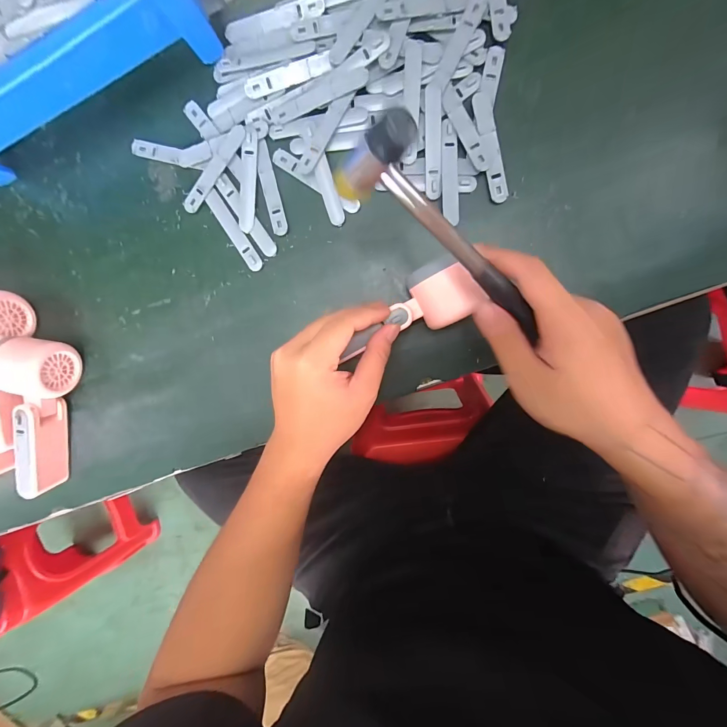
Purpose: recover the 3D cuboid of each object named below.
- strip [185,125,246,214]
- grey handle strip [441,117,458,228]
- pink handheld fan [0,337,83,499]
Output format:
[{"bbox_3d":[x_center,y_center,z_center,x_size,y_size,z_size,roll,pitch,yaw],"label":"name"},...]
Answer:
[{"bbox_3d":[-0.146,-0.190,0.335,0.017,0.005,0.094,39,98,0],"label":"strip"},{"bbox_3d":[0.079,-0.175,0.310,0.014,0.004,0.089,-2,96,6],"label":"grey handle strip"},{"bbox_3d":[-0.350,0.056,0.366,0.048,0.056,0.165,13,98,4],"label":"pink handheld fan"}]

